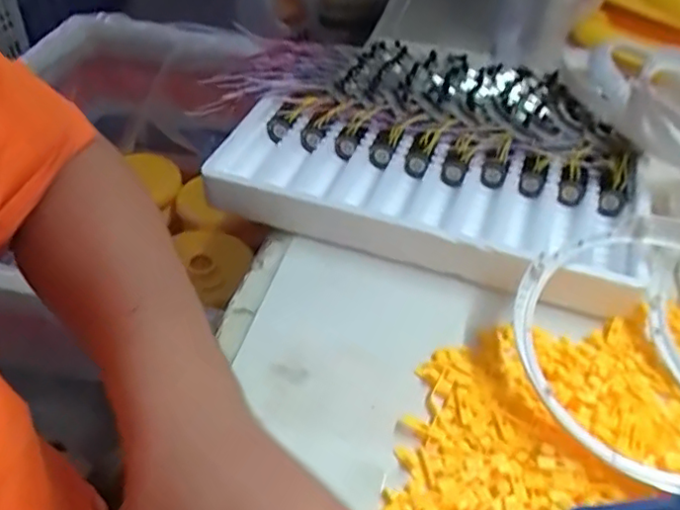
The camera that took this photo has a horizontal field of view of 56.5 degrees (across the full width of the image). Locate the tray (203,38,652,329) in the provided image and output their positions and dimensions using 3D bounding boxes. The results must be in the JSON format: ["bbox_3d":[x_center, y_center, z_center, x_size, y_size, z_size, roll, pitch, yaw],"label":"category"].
[{"bbox_3d":[0.078,-0.090,0.553,0.363,0.062,0.254,18,46,16],"label":"tray"}]

